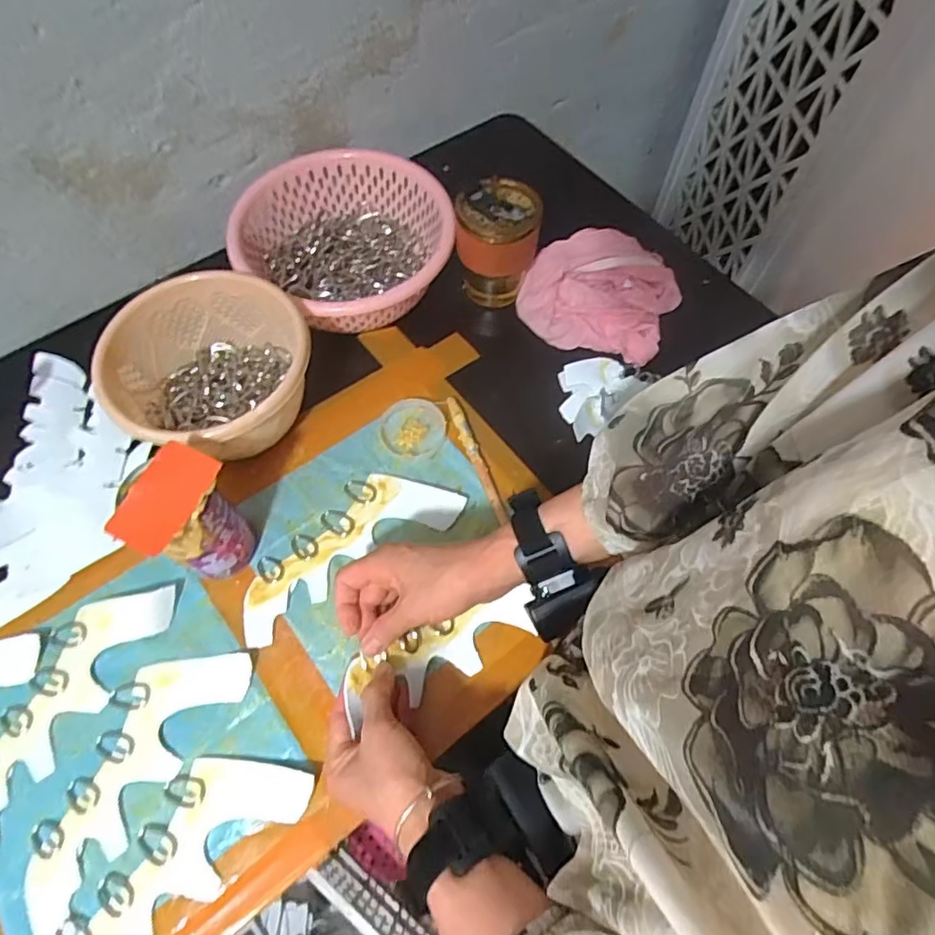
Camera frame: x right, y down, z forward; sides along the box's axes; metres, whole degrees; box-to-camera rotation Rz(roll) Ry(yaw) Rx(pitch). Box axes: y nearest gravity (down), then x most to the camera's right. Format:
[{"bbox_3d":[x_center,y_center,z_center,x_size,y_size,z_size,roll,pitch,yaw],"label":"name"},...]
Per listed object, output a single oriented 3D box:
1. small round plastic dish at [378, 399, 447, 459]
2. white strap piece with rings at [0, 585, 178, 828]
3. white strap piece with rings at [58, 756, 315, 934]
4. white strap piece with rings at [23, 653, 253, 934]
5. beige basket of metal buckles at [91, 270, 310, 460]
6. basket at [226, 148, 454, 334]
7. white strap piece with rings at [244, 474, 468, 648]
[{"bbox_3d":[-0.055,-0.039,0.571,0.063,0.007,0.066,0,64,-1],"label":"small round plastic dish"},{"bbox_3d":[-0.327,0.183,0.454,0.072,0.017,0.214,25,66,11],"label":"white strap piece with rings"},{"bbox_3d":[-0.213,0.294,0.407,0.086,0.009,0.210,34,68,15],"label":"white strap piece with rings"},{"bbox_3d":[-0.264,0.228,0.442,0.080,0.004,0.211,30,67,14],"label":"white strap piece with rings"},{"bbox_3d":[-0.226,-0.082,0.530,0.158,0.106,0.165,0,64,-1],"label":"beige basket of metal buckles"},{"bbox_3d":[-0.124,-0.234,0.617,0.207,0.093,0.198,0,64,-1],"label":"basket"},{"bbox_3d":[-0.114,0.065,0.522,0.214,0.007,0.081,-32,68,-15],"label":"white strap piece with rings"}]

